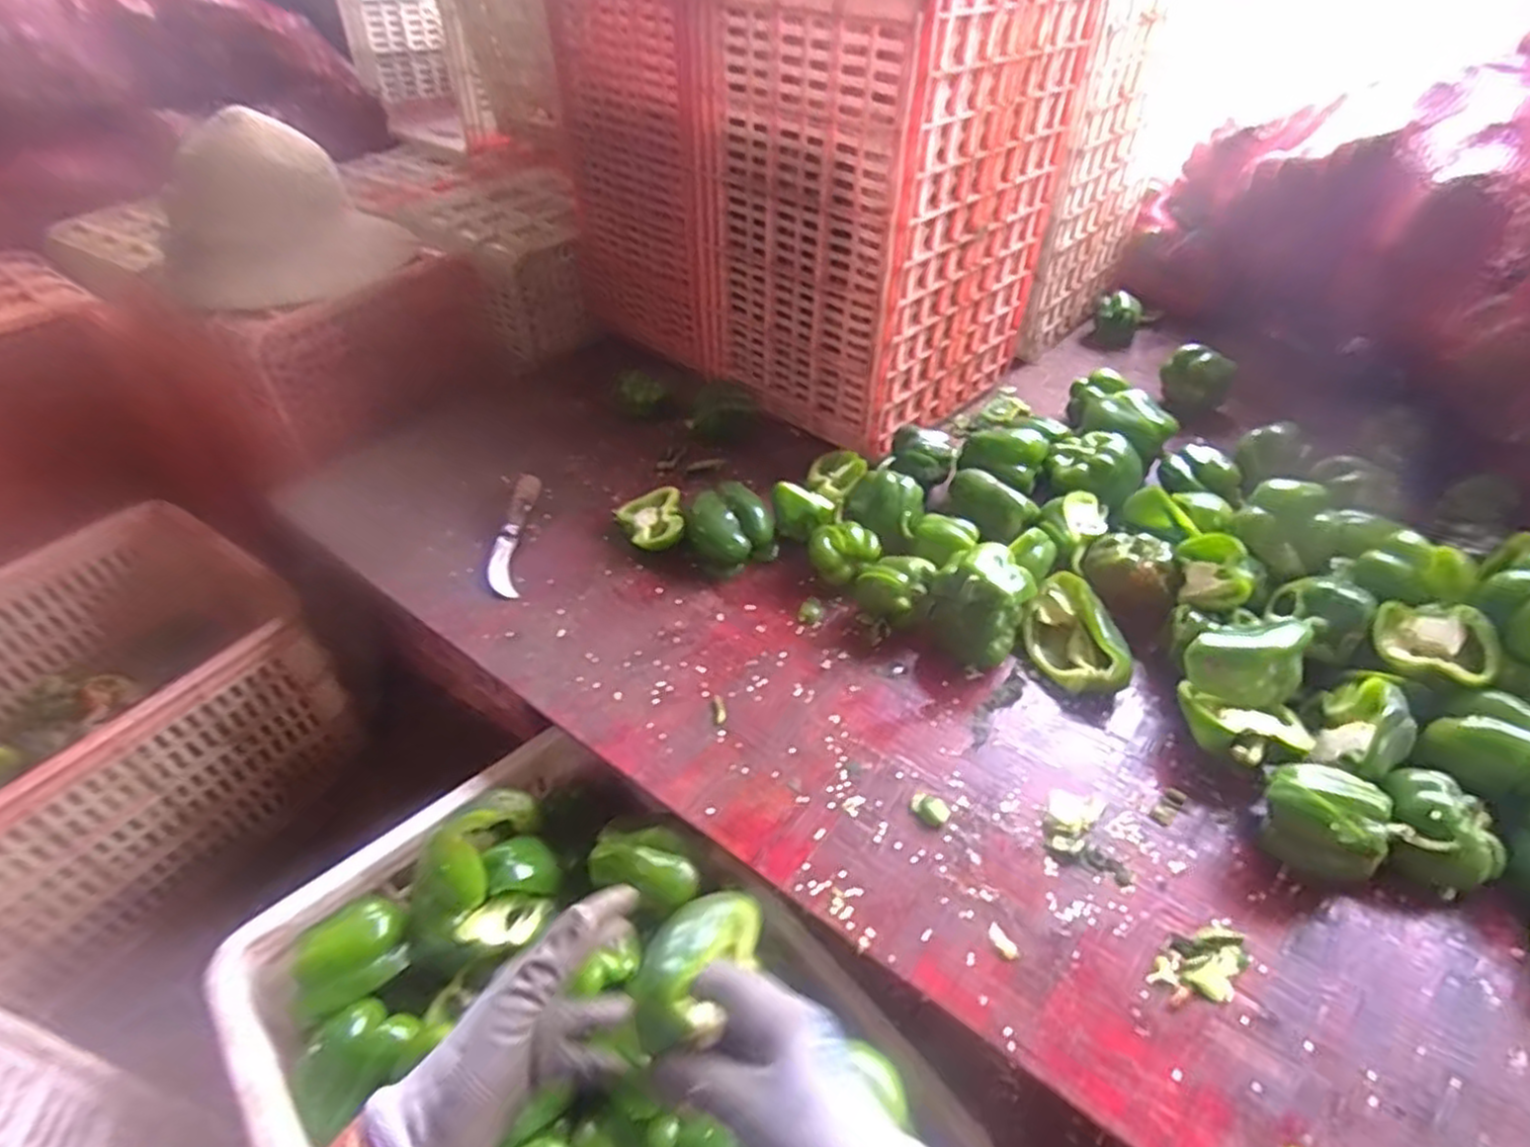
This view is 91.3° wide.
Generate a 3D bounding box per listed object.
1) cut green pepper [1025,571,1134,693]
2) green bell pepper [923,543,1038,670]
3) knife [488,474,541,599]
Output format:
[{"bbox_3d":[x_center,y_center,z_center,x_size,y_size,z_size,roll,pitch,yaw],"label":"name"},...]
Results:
[{"bbox_3d":[0.295,0.061,0.704,0.079,0.055,0.109,-29,51,-27],"label":"cut green pepper"},{"bbox_3d":[0.203,0.031,0.714,0.084,0.095,0.079,0,44,0],"label":"green bell pepper"},{"bbox_3d":[-0.282,-0.046,0.839,0.033,0.018,0.193,-3,44,-4],"label":"knife"}]

